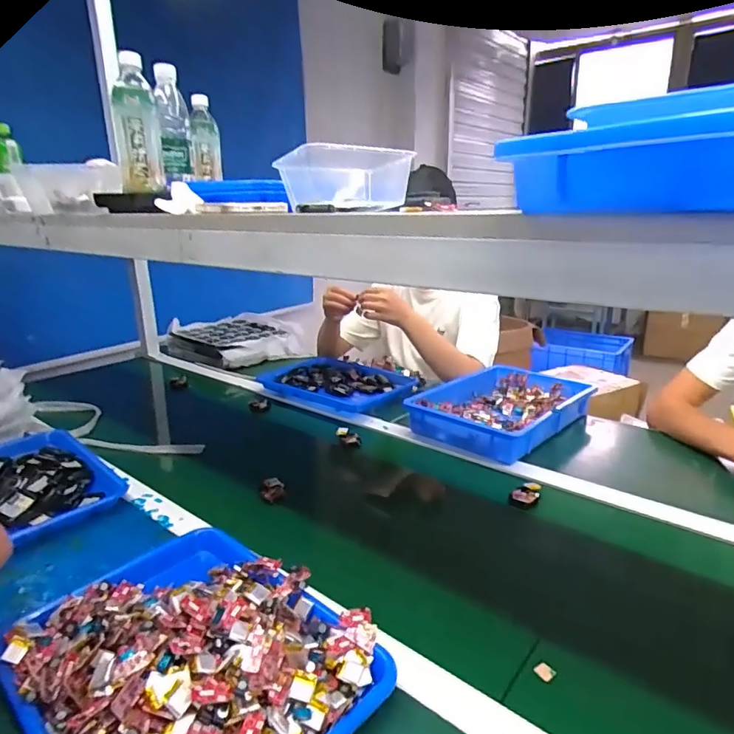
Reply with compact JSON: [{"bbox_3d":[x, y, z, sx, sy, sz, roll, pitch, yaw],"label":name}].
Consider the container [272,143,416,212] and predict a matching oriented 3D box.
[{"bbox_3d":[-0.026,-0.244,0.664,0.166,0.069,0.083,-12,21,-32],"label":"container"}]

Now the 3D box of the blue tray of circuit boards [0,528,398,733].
[{"bbox_3d":[-0.165,0.260,0.479,0.339,0.068,0.262,14,23,40],"label":"blue tray of circuit boards"}]

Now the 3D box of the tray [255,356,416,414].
[{"bbox_3d":[-0.085,0.041,1.235,0.362,0.037,0.235,10,21,32],"label":"tray"}]

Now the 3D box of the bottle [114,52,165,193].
[{"bbox_3d":[-0.348,-0.362,0.774,0.063,0.184,0.057,-8,19,-20],"label":"bottle"}]

